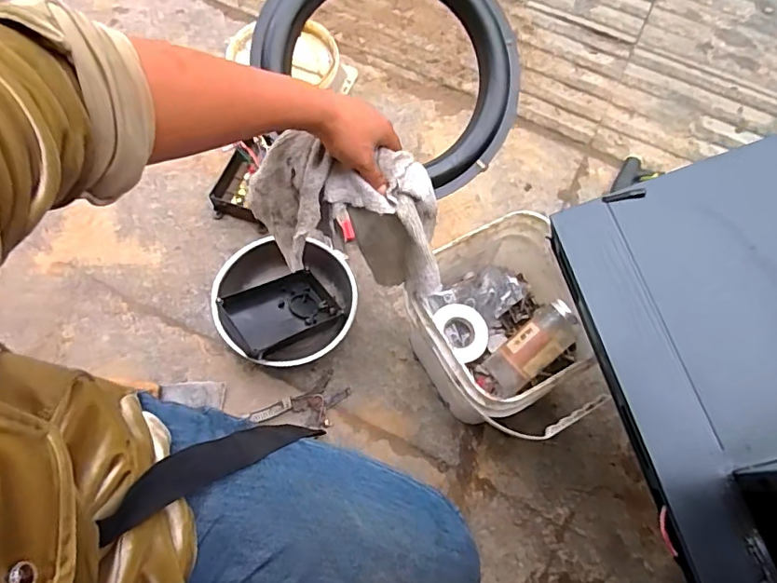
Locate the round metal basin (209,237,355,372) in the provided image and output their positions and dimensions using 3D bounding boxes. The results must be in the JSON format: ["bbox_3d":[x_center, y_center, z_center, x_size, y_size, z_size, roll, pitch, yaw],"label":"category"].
[{"bbox_3d":[-0.142,0.024,0.766,0.184,0.084,0.181,1,67,-2],"label":"round metal basin"}]

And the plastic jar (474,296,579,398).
[{"bbox_3d":[0.171,0.074,0.660,0.142,0.049,0.055,-45,66,13],"label":"plastic jar"}]

